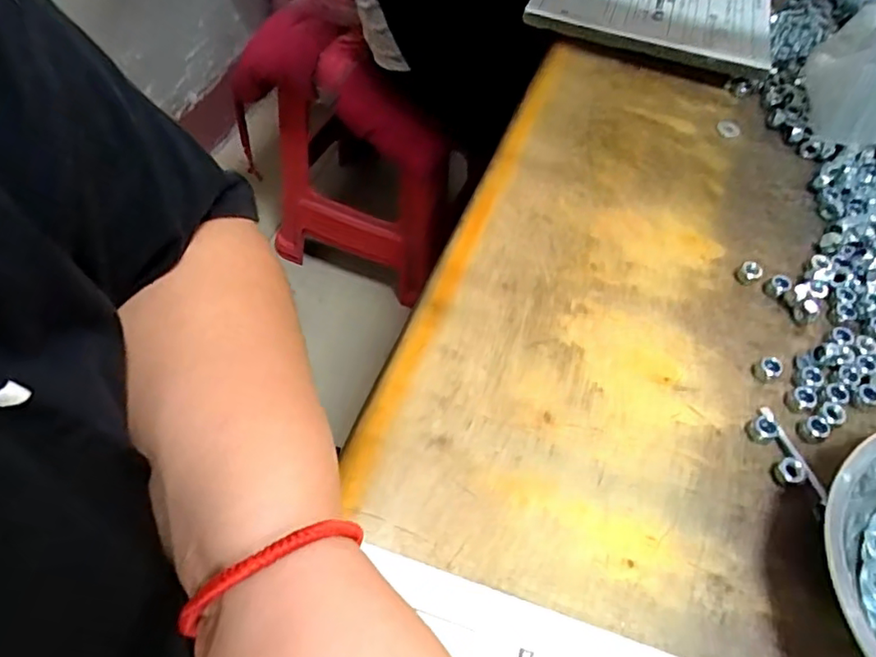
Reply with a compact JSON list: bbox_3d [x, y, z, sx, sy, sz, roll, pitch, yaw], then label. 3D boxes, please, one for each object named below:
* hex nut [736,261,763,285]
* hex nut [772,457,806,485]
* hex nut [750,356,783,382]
[{"bbox_3d":[0.236,-0.042,0.455,0.015,0.011,0.019,36,62,19],"label":"hex nut"},{"bbox_3d":[0.215,0.088,0.367,0.014,0.011,0.015,-24,62,-20],"label":"hex nut"},{"bbox_3d":[0.223,0.027,0.406,0.012,0.015,0.015,-11,58,-12],"label":"hex nut"}]

